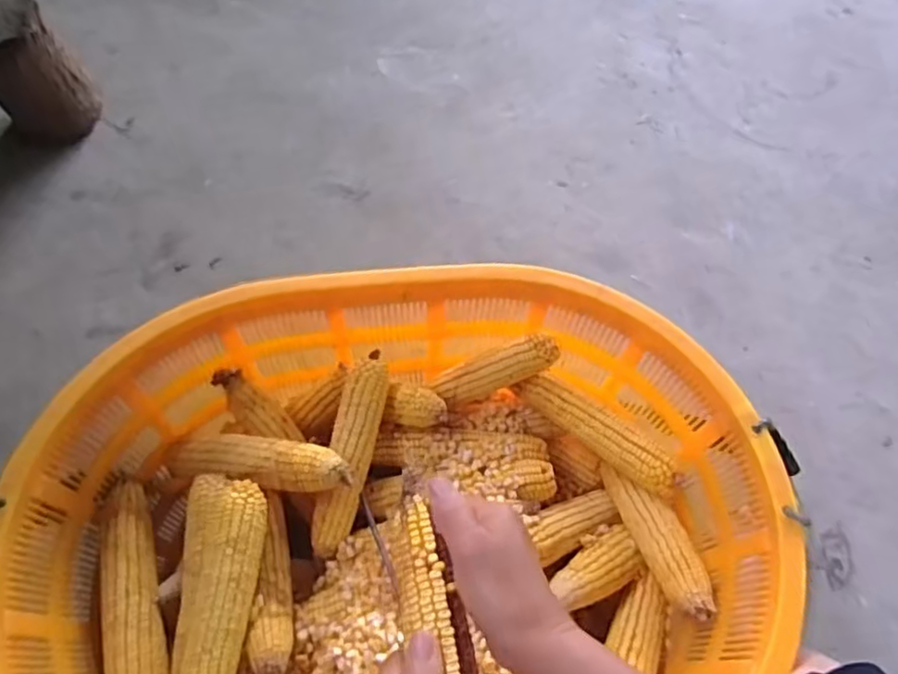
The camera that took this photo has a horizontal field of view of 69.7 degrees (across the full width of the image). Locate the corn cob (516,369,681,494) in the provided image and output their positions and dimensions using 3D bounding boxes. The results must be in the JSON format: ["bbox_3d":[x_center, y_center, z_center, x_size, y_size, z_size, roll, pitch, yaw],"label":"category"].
[{"bbox_3d":[0.157,0.095,0.674,0.181,0.038,0.038,40,65,20],"label":"corn cob"}]

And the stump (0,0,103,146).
[{"bbox_3d":[-0.729,-0.468,1.114,0.160,0.201,0.178,-30,64,-20],"label":"stump"}]

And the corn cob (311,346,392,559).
[{"bbox_3d":[-0.096,0.113,0.654,0.042,0.052,0.204,11,76,4],"label":"corn cob"}]

